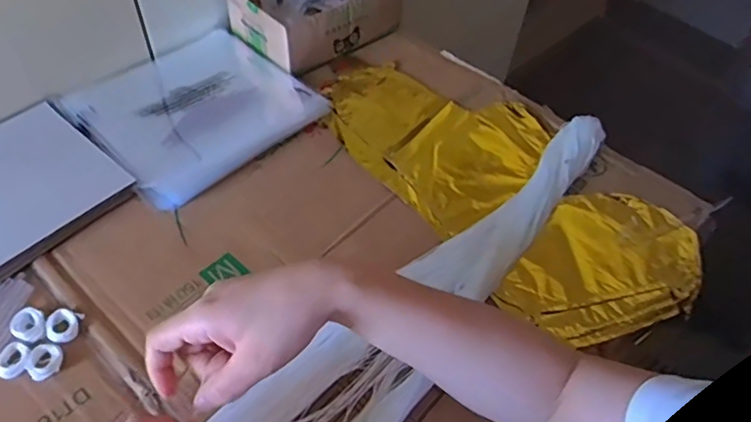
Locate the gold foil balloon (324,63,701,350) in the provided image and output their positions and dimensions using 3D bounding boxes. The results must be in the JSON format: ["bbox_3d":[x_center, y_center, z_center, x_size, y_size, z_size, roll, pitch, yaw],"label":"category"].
[{"bbox_3d":[0.129,-0.036,0.609,0.213,0.034,0.417,-35,62,-28],"label":"gold foil balloon"}]

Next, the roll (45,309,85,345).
[{"bbox_3d":[-0.254,0.094,0.464,0.025,0.008,0.028,5,51,-1],"label":"roll"}]

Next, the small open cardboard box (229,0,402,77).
[{"bbox_3d":[-0.074,-0.261,0.726,0.189,0.067,0.146,-34,61,-27],"label":"small open cardboard box"}]

